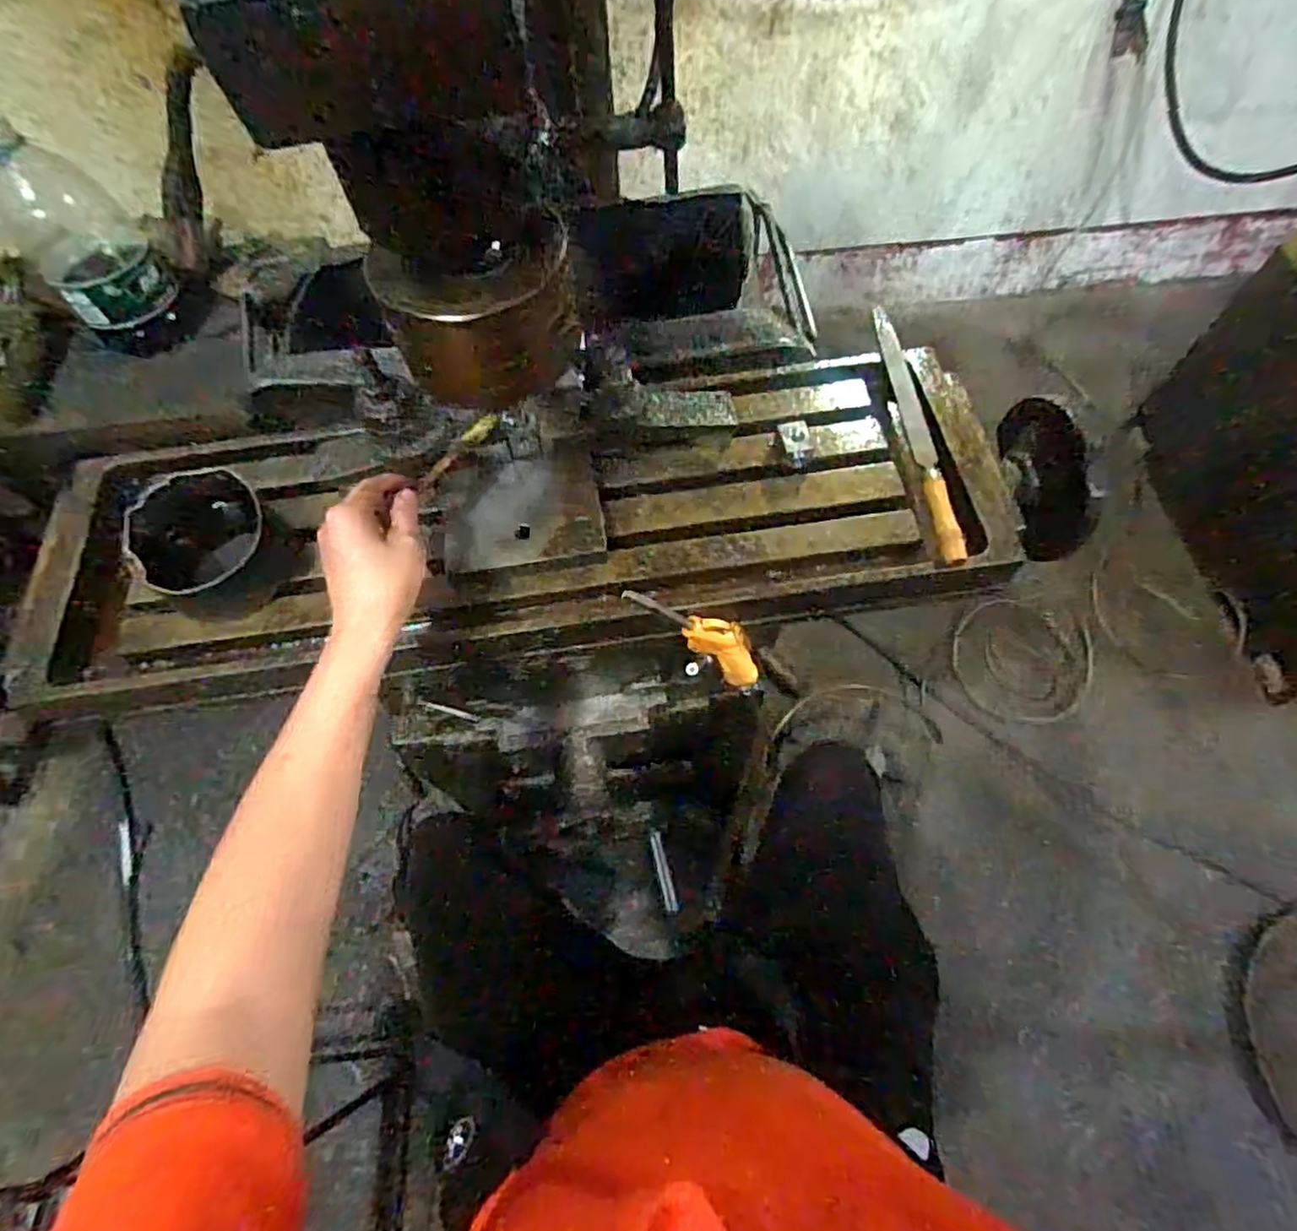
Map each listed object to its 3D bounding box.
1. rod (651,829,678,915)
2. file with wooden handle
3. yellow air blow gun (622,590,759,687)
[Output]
[{"bbox_3d":[0.015,0.253,0.657,0.012,0.004,0.076,-13,82,-5],"label":"rod"},{"bbox_3d":[0.239,-0.168,0.585,0.026,0.021,0.286,-2,64,1],"label":"file with wooden handle"},{"bbox_3d":[0.052,0.020,0.548,0.049,0.201,0.022,-15,61,24],"label":"yellow air blow gun"}]

